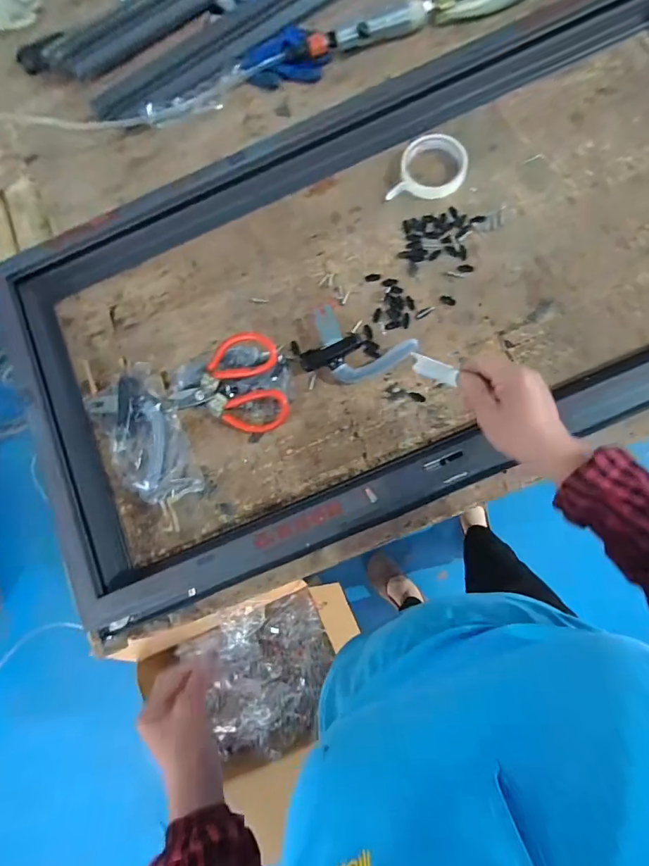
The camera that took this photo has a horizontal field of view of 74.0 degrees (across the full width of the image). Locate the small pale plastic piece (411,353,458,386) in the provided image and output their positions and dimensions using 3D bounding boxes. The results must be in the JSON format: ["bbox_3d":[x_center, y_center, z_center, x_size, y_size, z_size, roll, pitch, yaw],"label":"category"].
[{"bbox_3d":[0.114,-0.066,0.454,0.051,0.008,0.022,25,111,7],"label":"small pale plastic piece"}]

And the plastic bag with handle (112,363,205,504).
[{"bbox_3d":[-0.254,0.002,0.608,0.105,0.035,0.199,-22,80,3],"label":"plastic bag with handle"}]

